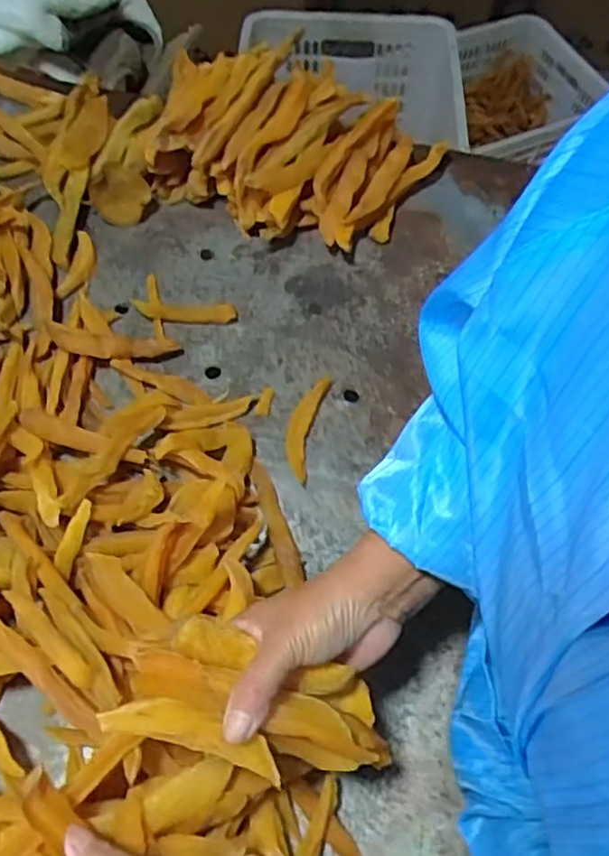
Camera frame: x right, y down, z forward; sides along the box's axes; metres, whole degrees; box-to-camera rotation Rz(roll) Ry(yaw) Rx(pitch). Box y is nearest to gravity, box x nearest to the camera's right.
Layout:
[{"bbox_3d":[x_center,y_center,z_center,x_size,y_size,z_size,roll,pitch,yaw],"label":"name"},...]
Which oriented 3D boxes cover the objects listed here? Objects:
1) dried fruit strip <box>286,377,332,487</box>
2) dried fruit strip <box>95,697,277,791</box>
[{"bbox_3d":[0.000,-0.003,0.591,0.025,0.014,0.108,12,63,5],"label":"dried fruit strip"},{"bbox_3d":[-0.055,0.158,0.351,0.096,0.011,0.024,22,63,-7],"label":"dried fruit strip"}]

